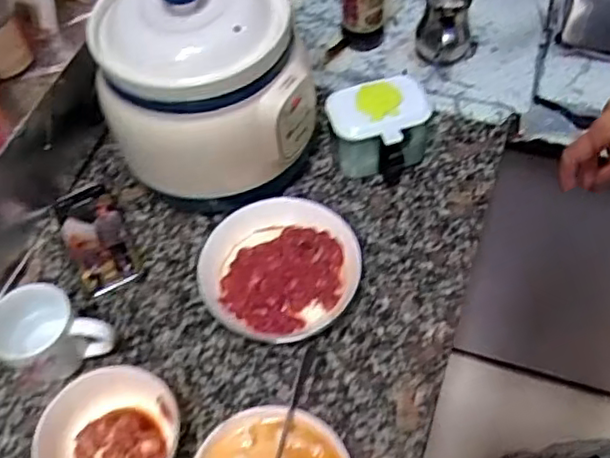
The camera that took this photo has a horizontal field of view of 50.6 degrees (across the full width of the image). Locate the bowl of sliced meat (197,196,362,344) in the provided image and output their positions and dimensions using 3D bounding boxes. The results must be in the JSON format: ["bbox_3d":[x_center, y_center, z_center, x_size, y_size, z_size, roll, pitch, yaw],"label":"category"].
[{"bbox_3d":[-0.026,0.041,0.714,0.159,0.045,0.171,-2,55,3],"label":"bowl of sliced meat"}]

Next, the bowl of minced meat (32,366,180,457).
[{"bbox_3d":[-0.180,0.199,0.600,0.120,0.067,0.121,-2,55,3],"label":"bowl of minced meat"}]

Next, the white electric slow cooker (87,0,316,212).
[{"bbox_3d":[-0.114,-0.162,0.731,0.212,0.229,0.194,-19,56,-9],"label":"white electric slow cooker"}]

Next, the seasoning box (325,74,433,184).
[{"bbox_3d":[0.092,-0.112,0.775,0.122,0.099,0.102,-14,55,-6],"label":"seasoning box"}]

